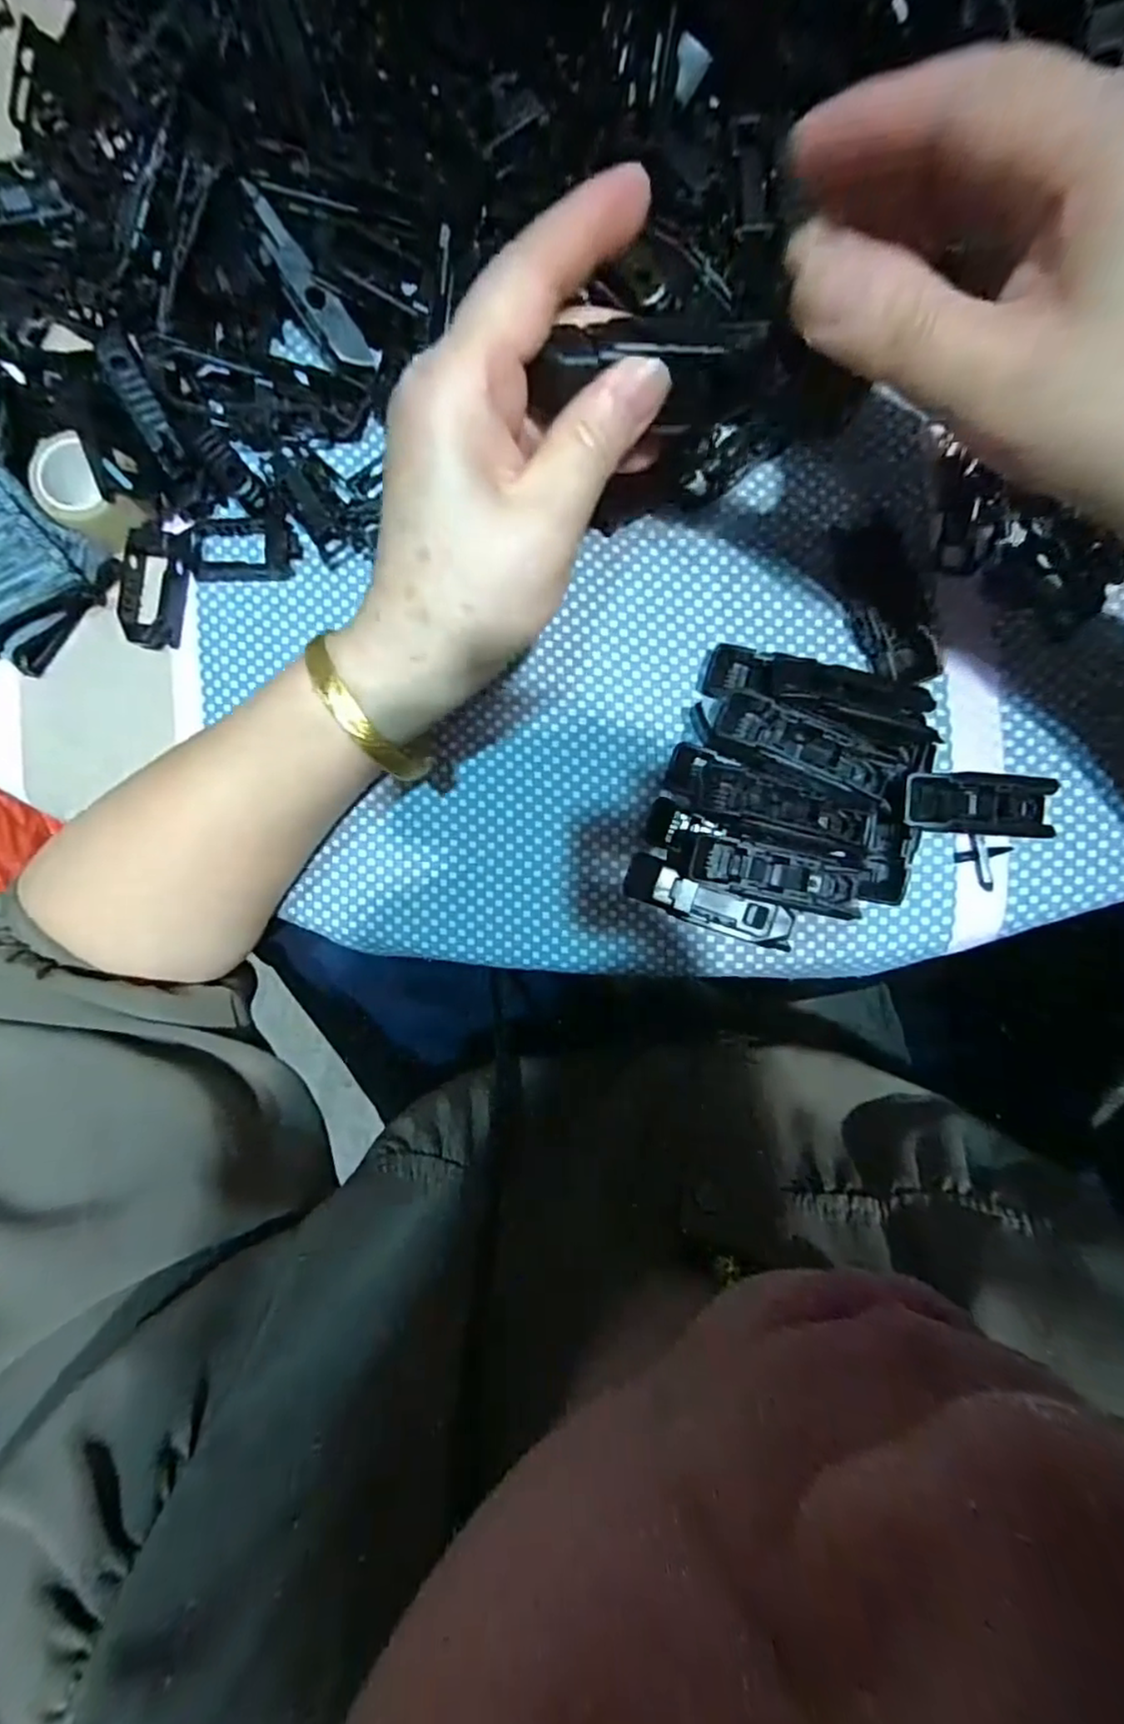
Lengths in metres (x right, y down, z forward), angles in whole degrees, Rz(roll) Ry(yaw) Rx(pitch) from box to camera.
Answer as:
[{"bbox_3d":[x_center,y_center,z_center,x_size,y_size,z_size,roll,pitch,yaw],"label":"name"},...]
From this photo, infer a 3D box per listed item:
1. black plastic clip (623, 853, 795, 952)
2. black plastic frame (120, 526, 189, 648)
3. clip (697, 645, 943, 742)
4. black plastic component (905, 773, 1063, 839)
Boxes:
[{"bbox_3d":[0.057,0.016,0.258,0.066,0.015,0.018,21,93,5],"label":"black plastic clip"},{"bbox_3d":[-0.172,-0.114,0.277,0.025,0.013,0.045,9,92,6],"label":"black plastic frame"},{"bbox_3d":[0.098,-0.067,0.256,0.085,0.012,0.019,17,92,5],"label":"clip"},{"bbox_3d":[0.154,-0.022,0.242,0.066,0.013,0.022,5,91,-12],"label":"black plastic component"}]

